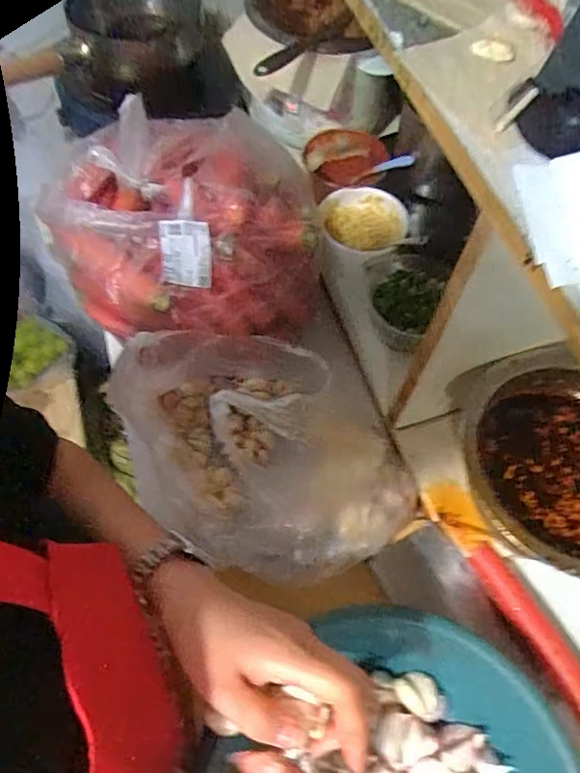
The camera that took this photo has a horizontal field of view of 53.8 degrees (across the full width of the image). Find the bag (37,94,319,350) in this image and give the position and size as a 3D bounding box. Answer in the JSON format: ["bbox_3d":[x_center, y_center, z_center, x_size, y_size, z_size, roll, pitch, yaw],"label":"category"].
[{"bbox_3d":[-0.112,-0.181,0.616,0.291,0.134,0.273,4,61,-1],"label":"bag"}]

